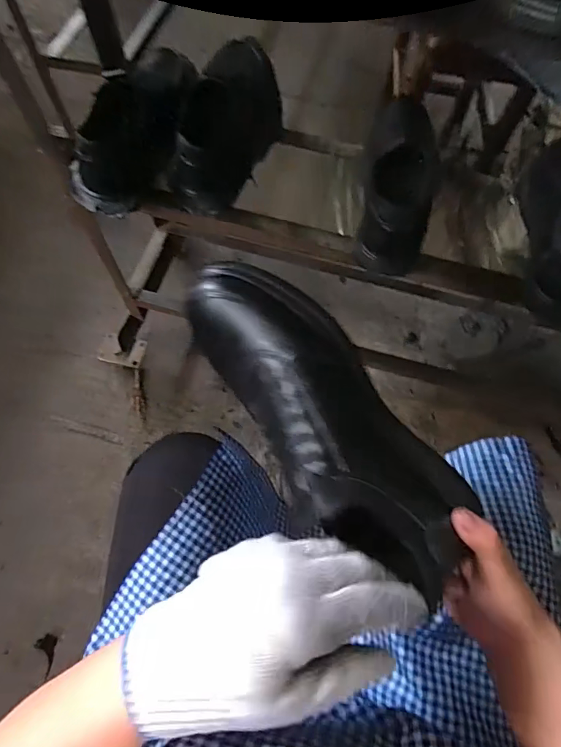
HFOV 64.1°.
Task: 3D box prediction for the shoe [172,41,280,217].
[{"bbox_3d":[-0.075,-0.338,0.621,0.112,0.084,0.292,13,68,4],"label":"shoe"}]

